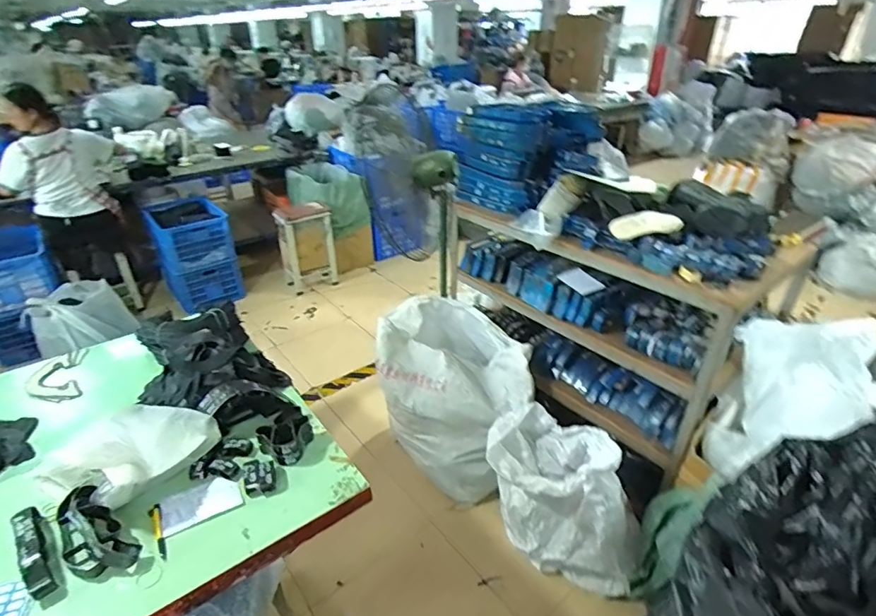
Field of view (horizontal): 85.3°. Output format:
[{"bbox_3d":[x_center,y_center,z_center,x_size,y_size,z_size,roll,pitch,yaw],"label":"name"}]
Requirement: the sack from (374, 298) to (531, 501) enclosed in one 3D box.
[{"bbox_3d":[0.048,0.352,1.961,0.632,0.599,0.478,23,40,28],"label":"sack"}]

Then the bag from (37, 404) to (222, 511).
[{"bbox_3d":[-0.675,0.295,1.048,0.251,0.171,0.296,20,39,25],"label":"bag"}]

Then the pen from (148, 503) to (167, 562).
[{"bbox_3d":[-0.557,0.447,0.950,0.022,0.018,0.132,-19,39,-26],"label":"pen"}]

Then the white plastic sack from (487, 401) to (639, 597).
[{"bbox_3d":[0.407,0.595,1.576,0.297,0.576,0.568,-19,39,-26],"label":"white plastic sack"}]

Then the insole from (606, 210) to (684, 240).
[{"bbox_3d":[0.645,-0.269,1.496,0.261,0.023,0.108,-8,65,-15],"label":"insole"}]

